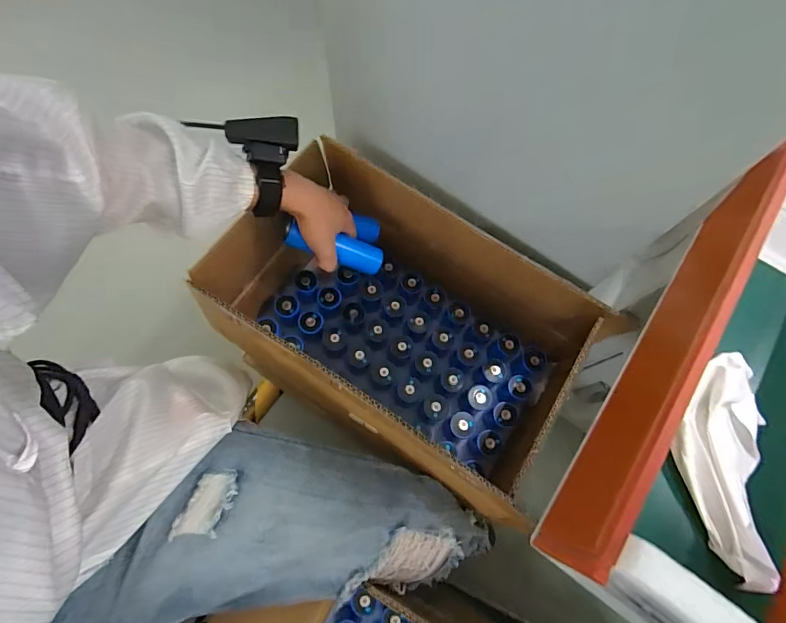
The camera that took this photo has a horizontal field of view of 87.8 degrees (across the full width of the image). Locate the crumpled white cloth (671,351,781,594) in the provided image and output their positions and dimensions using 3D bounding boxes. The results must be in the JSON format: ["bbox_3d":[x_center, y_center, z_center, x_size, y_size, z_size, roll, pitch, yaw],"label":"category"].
[{"bbox_3d":[0.277,0.123,0.347,0.083,0.027,0.182,13,71,3],"label":"crumpled white cloth"}]

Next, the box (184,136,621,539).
[{"bbox_3d":[0.019,0.035,0.572,0.470,0.233,0.293,31,72,8],"label":"box"}]

